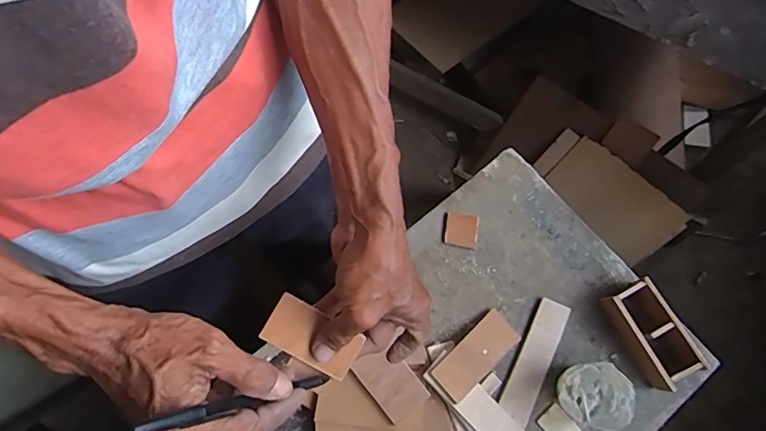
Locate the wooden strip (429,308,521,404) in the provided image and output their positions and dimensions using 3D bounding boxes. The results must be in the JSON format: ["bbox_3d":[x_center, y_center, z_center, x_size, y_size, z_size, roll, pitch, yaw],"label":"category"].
[{"bbox_3d":[0.103,0.152,0.543,0.112,0.006,0.044,-35,81,-29],"label":"wooden strip"}]

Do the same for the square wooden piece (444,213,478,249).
[{"bbox_3d":[0.094,0.018,0.601,0.038,0.006,0.041,8,74,2],"label":"square wooden piece"}]

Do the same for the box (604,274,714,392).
[{"bbox_3d":[0.297,0.131,0.552,0.061,0.039,0.111,-30,76,-9],"label":"box"}]

